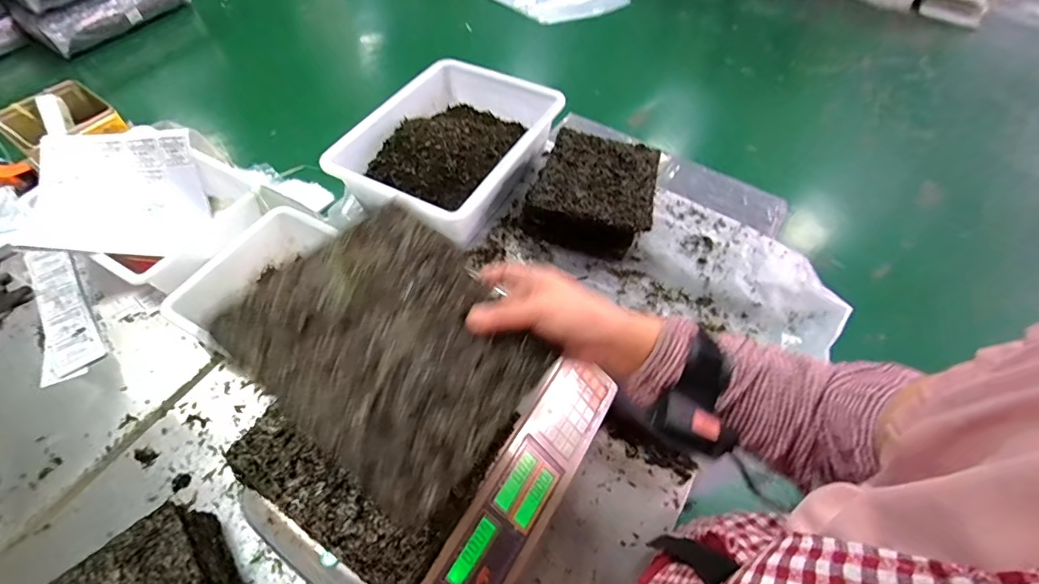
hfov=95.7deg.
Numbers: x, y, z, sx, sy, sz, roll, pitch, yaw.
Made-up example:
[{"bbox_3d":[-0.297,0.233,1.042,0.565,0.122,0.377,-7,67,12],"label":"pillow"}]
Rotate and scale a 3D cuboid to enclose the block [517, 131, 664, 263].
[{"bbox_3d":[0.118,-0.161,0.785,0.189,0.090,0.181,12,57,7],"label":"block"}]

